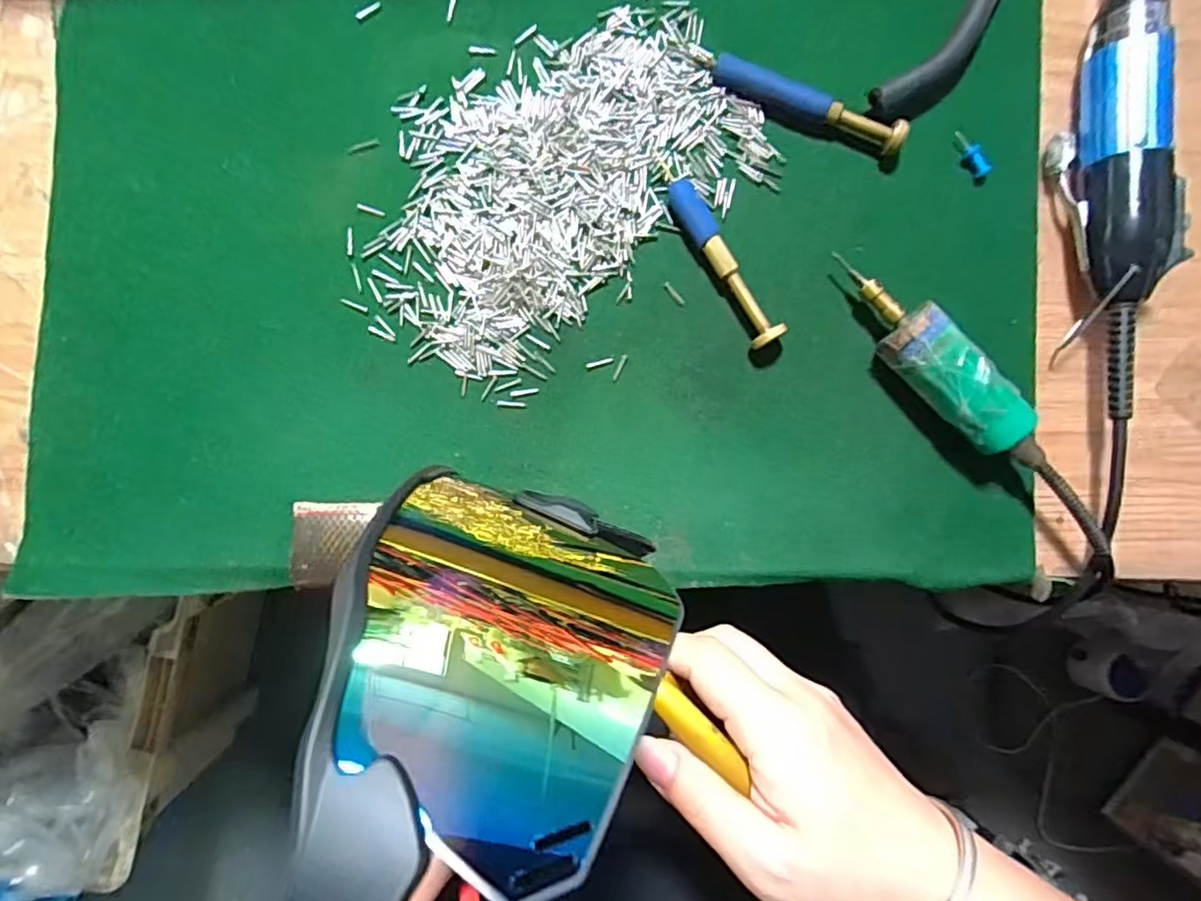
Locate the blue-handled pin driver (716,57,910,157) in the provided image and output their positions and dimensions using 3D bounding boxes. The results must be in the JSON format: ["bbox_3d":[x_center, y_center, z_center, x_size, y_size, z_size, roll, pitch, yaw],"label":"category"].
[{"bbox_3d":[0.090,-0.150,0.273,0.086,0.013,0.010,23,87,-2],"label":"blue-handled pin driver"}]

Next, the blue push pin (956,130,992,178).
[{"bbox_3d":[0.164,-0.132,0.279,0.007,0.005,0.022,-40,90,-3],"label":"blue push pin"}]

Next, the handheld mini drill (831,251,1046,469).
[{"bbox_3d":[0.140,-0.035,0.263,0.023,0.030,0.112,-41,91,-3],"label":"handheld mini drill"}]

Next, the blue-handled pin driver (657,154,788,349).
[{"bbox_3d":[0.048,-0.085,0.269,0.013,0.013,0.091,-32,90,-3],"label":"blue-handled pin driver"}]

